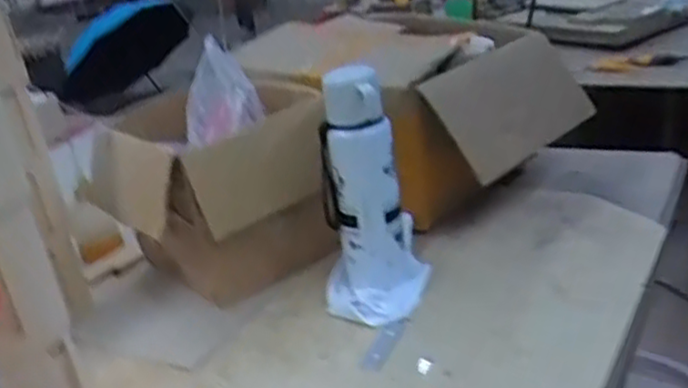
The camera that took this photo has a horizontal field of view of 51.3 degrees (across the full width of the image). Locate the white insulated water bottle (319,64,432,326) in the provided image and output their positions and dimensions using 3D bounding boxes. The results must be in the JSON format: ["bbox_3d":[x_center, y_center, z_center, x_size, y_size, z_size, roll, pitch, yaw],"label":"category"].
[{"bbox_3d":[0.026,0.002,0.768,0.112,0.255,0.102,-7,23,1],"label":"white insulated water bottle"}]

